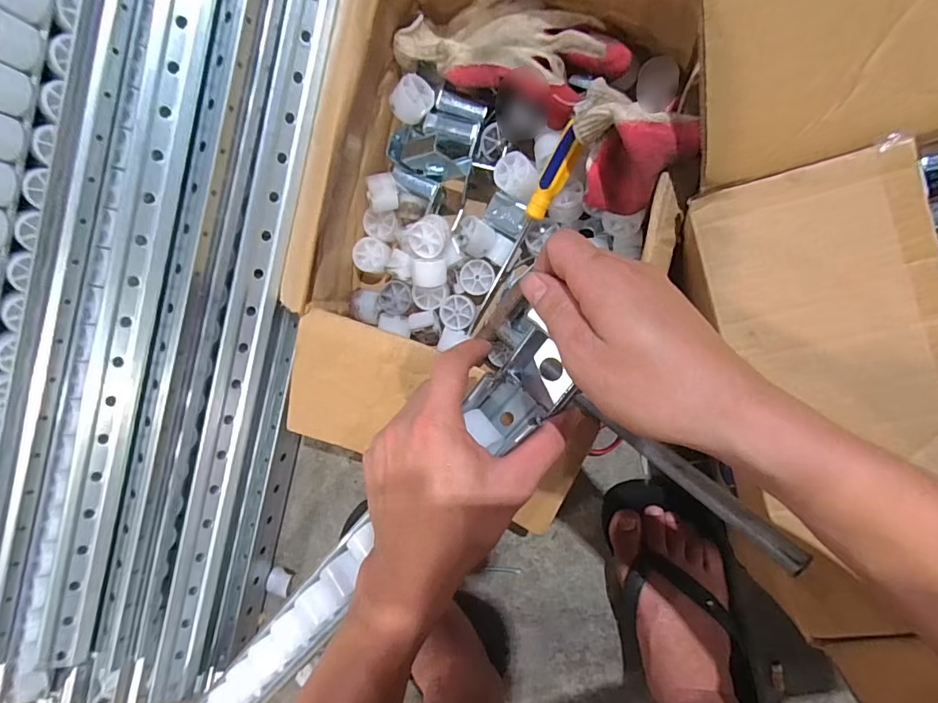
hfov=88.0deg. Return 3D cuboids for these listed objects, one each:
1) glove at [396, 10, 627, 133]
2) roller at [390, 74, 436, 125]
[{"bbox_3d":[0.035,-0.266,0.421,0.200,0.043,0.088,25,95,7],"label":"glove"},{"bbox_3d":[-0.052,-0.230,0.445,0.028,0.026,0.040,30,96,7],"label":"roller"}]

